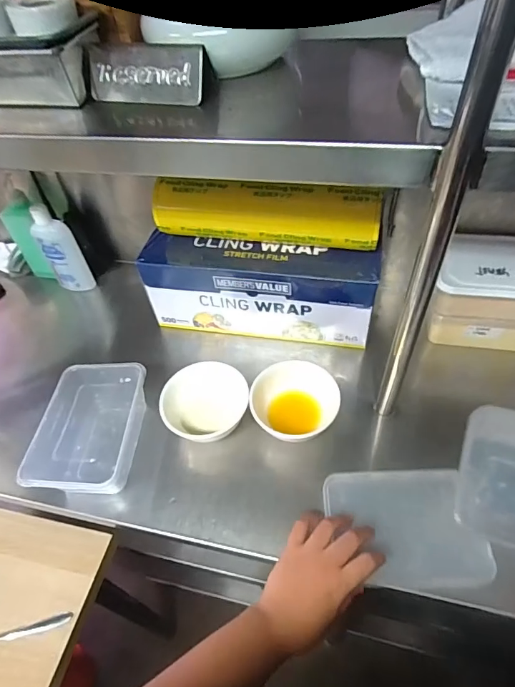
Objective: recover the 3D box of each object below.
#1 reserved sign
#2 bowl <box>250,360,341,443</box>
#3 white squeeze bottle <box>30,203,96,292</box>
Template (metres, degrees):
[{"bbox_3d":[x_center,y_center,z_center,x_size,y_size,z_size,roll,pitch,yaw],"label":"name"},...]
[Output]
[{"bbox_3d":[-0.105,-0.263,0.414,0.122,0.045,0.041,18,54,19],"label":"reserved sign"},{"bbox_3d":[0.048,0.082,0.576,0.111,0.051,0.105,-3,50,3],"label":"bowl"},{"bbox_3d":[-0.341,-0.159,0.744,0.048,0.176,0.041,18,54,19],"label":"white squeeze bottle"}]

